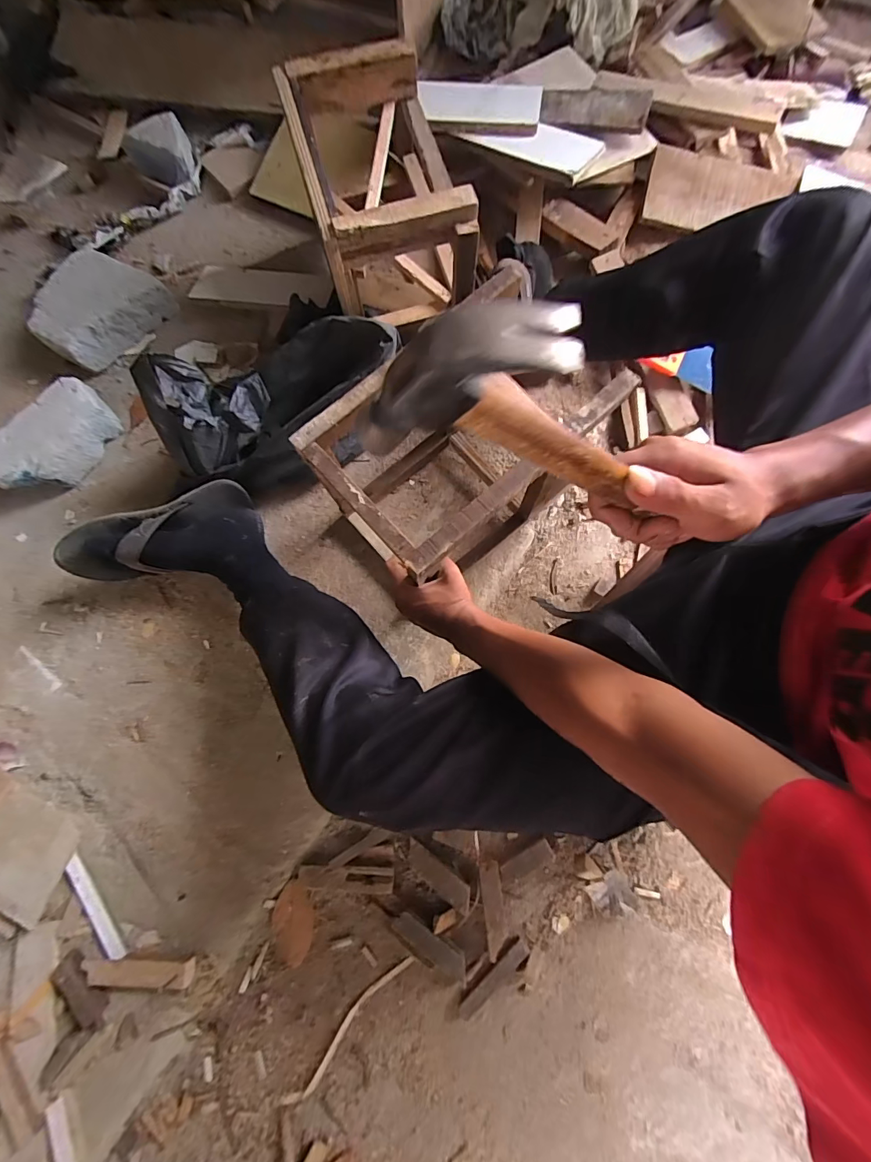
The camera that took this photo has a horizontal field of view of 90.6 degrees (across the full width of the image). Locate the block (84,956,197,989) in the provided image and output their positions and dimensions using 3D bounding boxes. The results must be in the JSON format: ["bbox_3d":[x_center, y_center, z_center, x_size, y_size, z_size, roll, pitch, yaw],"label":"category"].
[{"bbox_3d":[-0.386,0.507,0.559,0.143,0.010,0.030,-1,59,1],"label":"block"}]

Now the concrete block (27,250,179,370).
[{"bbox_3d":[-0.629,-0.509,0.805,0.180,0.066,0.211,40,82,8],"label":"concrete block"}]

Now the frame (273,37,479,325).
[{"bbox_3d":[-0.087,-0.605,0.689,0.214,0.182,0.324,-16,78,-2],"label":"frame"}]

